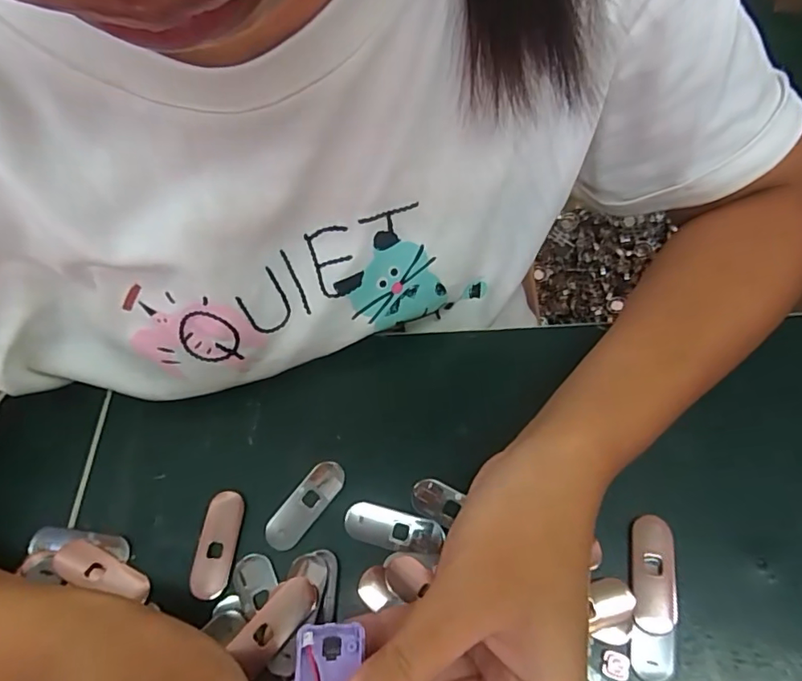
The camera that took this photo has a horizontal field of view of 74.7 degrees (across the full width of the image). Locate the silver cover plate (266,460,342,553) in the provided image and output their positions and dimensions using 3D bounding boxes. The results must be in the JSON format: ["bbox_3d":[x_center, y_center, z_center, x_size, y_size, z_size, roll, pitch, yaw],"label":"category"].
[{"bbox_3d":[-0.049,0.084,0.269,0.019,0.004,0.049,32,67,20],"label":"silver cover plate"}]

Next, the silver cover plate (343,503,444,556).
[{"bbox_3d":[-0.004,0.093,0.259,0.048,0.004,0.018,12,62,10],"label":"silver cover plate"}]

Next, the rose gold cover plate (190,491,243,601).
[{"bbox_3d":[-0.092,0.101,0.262,0.019,0.004,0.049,2,60,4],"label":"rose gold cover plate"}]

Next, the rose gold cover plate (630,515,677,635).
[{"bbox_3d":[0.116,0.106,0.242,0.019,0.008,0.048,8,61,8],"label":"rose gold cover plate"}]

